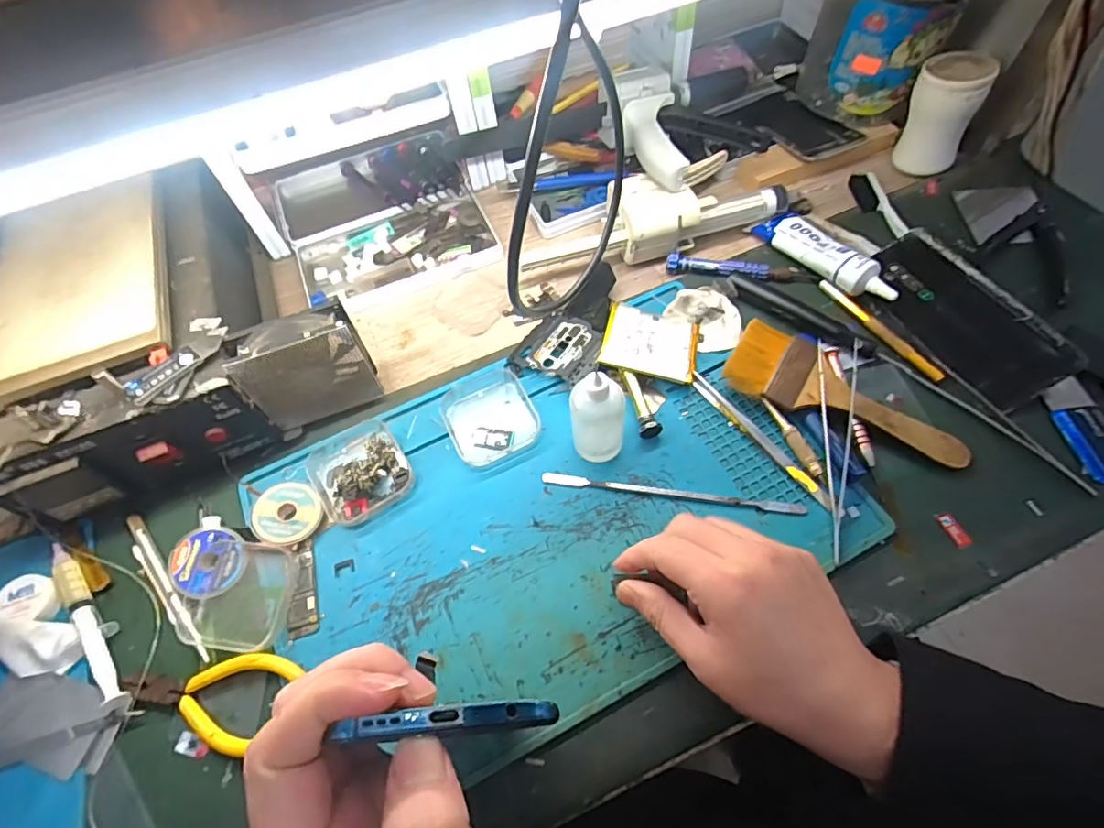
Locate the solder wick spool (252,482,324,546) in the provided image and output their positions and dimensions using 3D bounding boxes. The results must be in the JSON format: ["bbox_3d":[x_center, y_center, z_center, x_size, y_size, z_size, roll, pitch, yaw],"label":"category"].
[{"bbox_3d":[-0.179,0.067,0.372,0.042,0.013,0.044,-2,61,3],"label":"solder wick spool"}]

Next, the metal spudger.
[{"bbox_3d":[0.079,0.053,0.368,0.172,0.008,0.008,8,62,8],"label":"metal spudger"}]

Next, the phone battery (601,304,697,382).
[{"bbox_3d":[0.075,-0.056,0.417,0.070,0.008,0.060,15,62,3],"label":"phone battery"}]

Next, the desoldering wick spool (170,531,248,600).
[{"bbox_3d":[-0.227,0.098,0.362,0.046,0.014,0.042,-2,61,3],"label":"desoldering wick spool"}]

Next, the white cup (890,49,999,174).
[{"bbox_3d":[0.345,-0.268,0.484,0.059,0.083,0.052,34,69,20],"label":"white cup"}]

